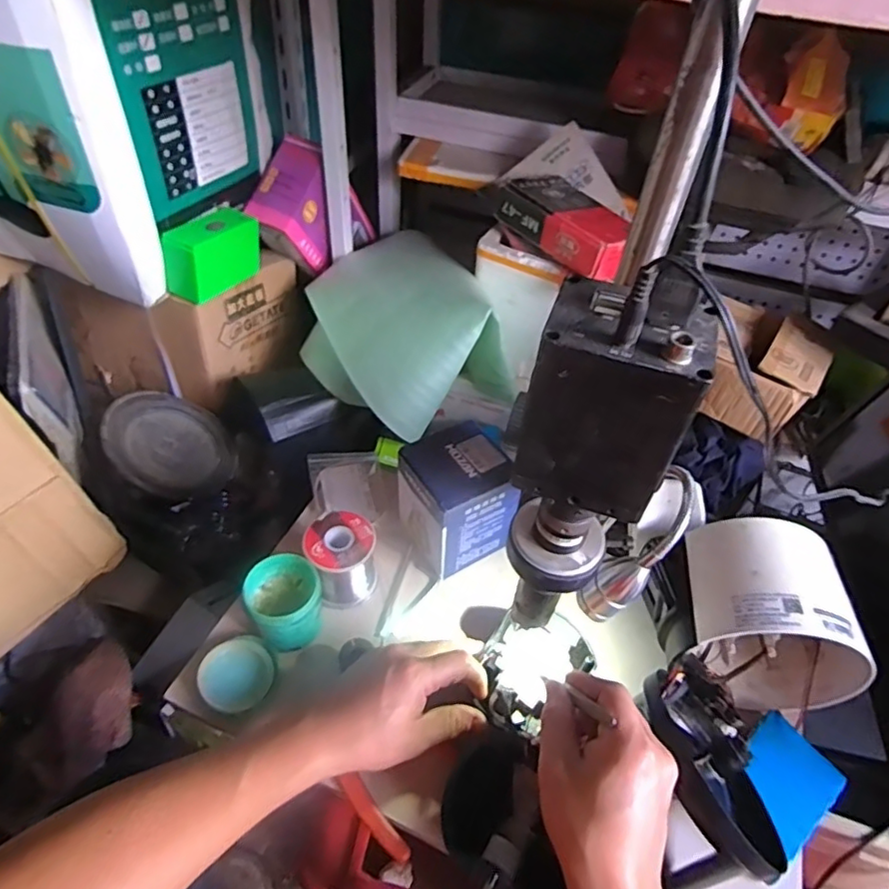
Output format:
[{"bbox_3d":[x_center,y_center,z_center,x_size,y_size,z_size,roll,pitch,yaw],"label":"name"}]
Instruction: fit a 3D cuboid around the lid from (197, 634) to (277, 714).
[{"bbox_3d":[-0.174,0.192,0.487,0.055,0.016,0.060,2,45,-2],"label":"lid"}]

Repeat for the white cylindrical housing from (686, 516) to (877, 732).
[{"bbox_3d":[0.261,0.144,0.481,0.132,0.134,0.102,9,45,5],"label":"white cylindrical housing"}]

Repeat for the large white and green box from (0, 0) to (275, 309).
[{"bbox_3d":[-0.559,-0.546,0.871,0.467,0.460,0.416,18,47,13],"label":"large white and green box"}]

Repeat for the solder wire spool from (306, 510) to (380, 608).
[{"bbox_3d":[-0.095,0.109,0.541,0.060,0.076,0.054,-7,46,-11],"label":"solder wire spool"}]

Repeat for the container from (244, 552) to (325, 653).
[{"bbox_3d":[-0.139,0.138,0.508,0.059,0.060,0.064,2,45,-2],"label":"container"}]

